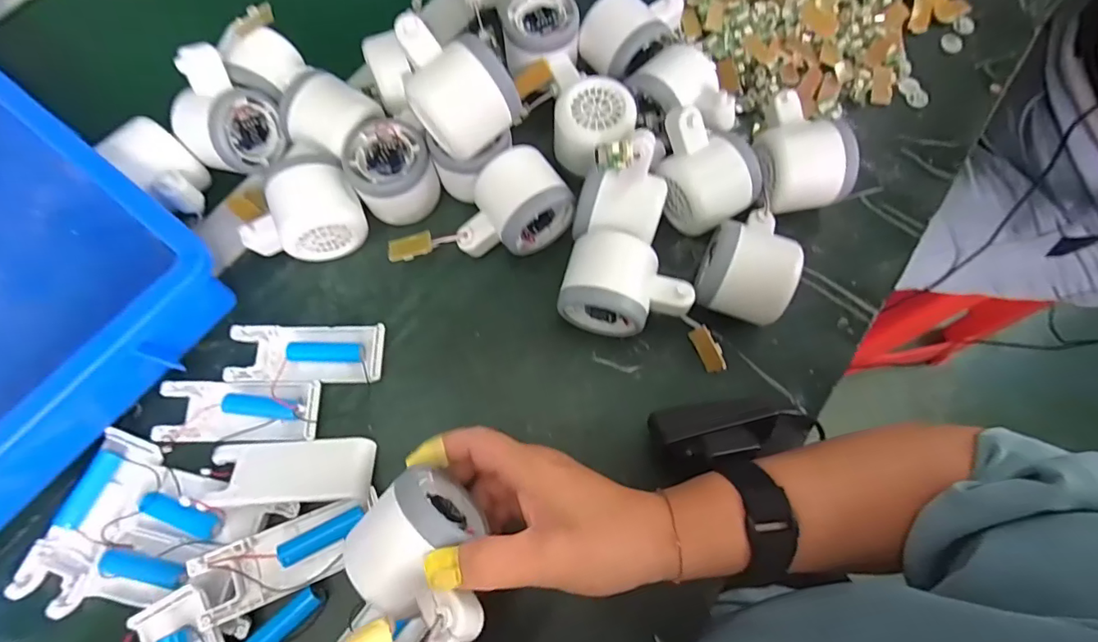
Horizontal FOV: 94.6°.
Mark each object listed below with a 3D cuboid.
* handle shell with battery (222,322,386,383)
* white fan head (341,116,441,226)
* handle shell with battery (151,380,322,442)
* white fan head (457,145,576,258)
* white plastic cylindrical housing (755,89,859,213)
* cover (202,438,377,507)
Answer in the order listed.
[{"bbox_3d":[-0.168,0.022,0.353,0.102,0.011,0.041,-1,73,-1],"label":"handle shell with battery"},{"bbox_3d":[-0.114,-0.109,0.371,0.057,0.046,0.057,0,73,0],"label":"white fan head"},{"bbox_3d":[-0.207,0.060,0.338,0.102,0.013,0.039,0,73,0],"label":"handle shell with battery"},{"bbox_3d":[-0.027,-0.077,0.361,0.085,0.049,0.060,-34,76,-10],"label":"white fan head"},{"bbox_3d":[0.176,-0.120,0.368,0.054,0.059,0.083,-12,73,-4],"label":"white plastic cylindrical housing"},{"bbox_3d":[-0.164,0.096,0.325,0.099,0.016,0.038,-3,73,-1],"label":"cover"}]

